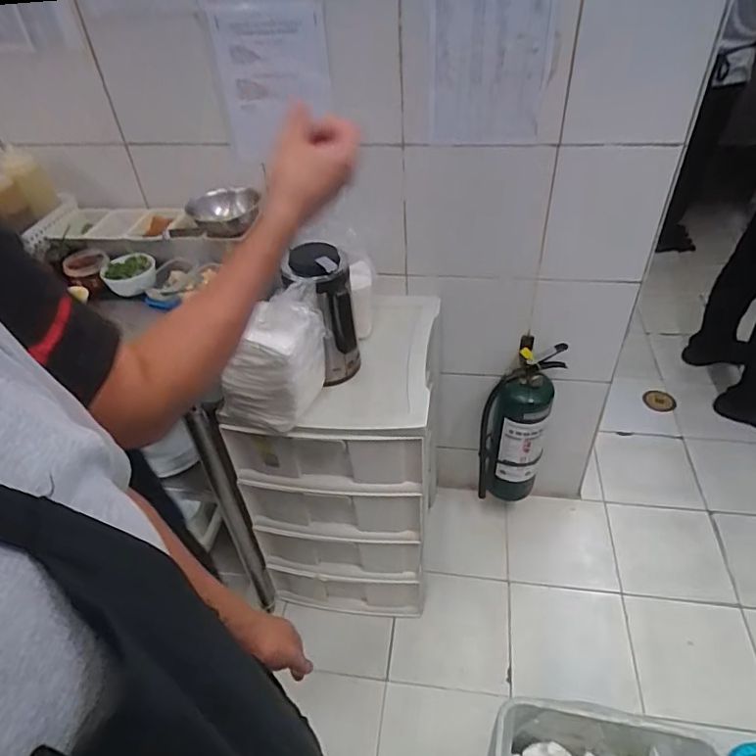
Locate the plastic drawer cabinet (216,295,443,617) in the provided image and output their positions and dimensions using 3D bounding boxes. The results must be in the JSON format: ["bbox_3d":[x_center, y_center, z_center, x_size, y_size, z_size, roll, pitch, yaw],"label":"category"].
[{"bbox_3d":[-0.058,0.197,1.391,0.394,0.685,0.450,3,42,8],"label":"plastic drawer cabinet"}]

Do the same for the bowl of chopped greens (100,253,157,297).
[{"bbox_3d":[-0.509,-0.210,1.141,0.106,0.039,0.122,-19,44,-14],"label":"bowl of chopped greens"}]

